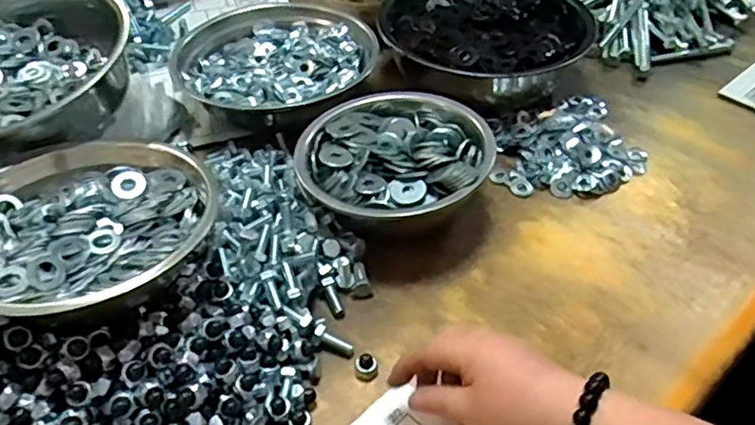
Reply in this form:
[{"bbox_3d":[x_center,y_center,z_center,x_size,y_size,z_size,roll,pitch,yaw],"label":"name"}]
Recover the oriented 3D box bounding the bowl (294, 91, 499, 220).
[{"bbox_3d":[0.014,-0.047,0.557,0.167,0.059,0.164,3,45,-3],"label":"bowl"}]

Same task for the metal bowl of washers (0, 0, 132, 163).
[{"bbox_3d":[-0.337,-0.134,0.542,0.210,0.081,0.191,0,44,0],"label":"metal bowl of washers"}]

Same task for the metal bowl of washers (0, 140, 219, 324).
[{"bbox_3d":[-0.210,0.009,0.437,0.178,0.061,0.165,0,44,0],"label":"metal bowl of washers"}]

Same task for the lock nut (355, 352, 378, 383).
[{"bbox_3d":[-0.008,0.113,0.449,0.017,0.016,0.014,5,44,5],"label":"lock nut"}]

